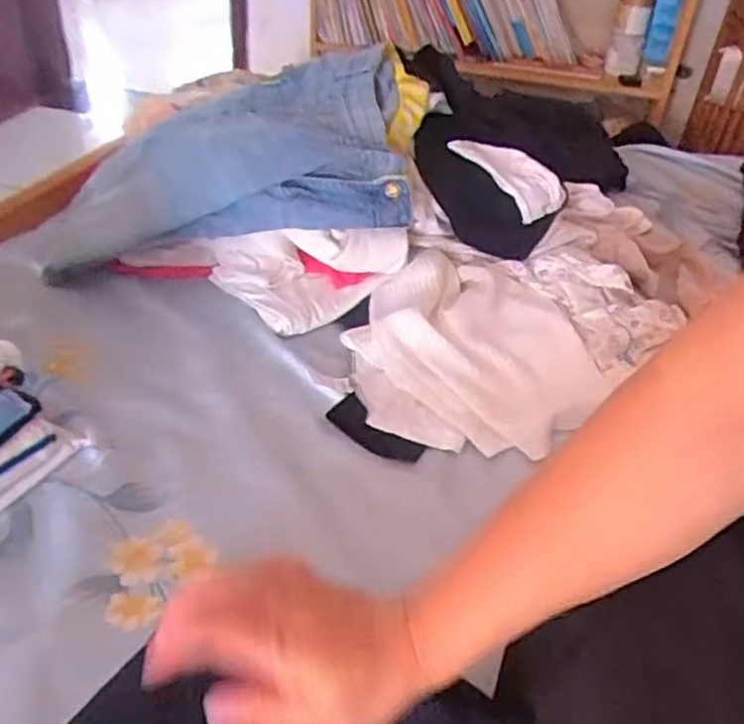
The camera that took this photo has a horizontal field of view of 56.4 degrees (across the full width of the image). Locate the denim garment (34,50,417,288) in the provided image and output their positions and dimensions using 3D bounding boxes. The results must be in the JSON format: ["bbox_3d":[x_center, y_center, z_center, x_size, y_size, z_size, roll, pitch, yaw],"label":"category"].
[{"bbox_3d":[-0.169,-0.224,0.817,0.395,0.202,0.236,0,38,-7],"label":"denim garment"}]

